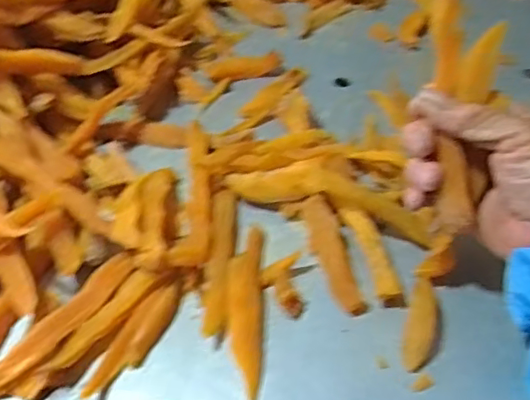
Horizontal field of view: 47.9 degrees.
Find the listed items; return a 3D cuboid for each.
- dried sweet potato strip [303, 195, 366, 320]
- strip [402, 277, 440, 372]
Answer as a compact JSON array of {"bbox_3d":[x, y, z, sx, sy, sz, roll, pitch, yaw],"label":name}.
[{"bbox_3d":[0.043,0.032,0.383,0.019,0.013,0.084,-11,47,-8],"label":"dried sweet potato strip"},{"bbox_3d":[0.092,0.071,0.349,0.018,0.013,0.057,14,49,15],"label":"strip"}]

